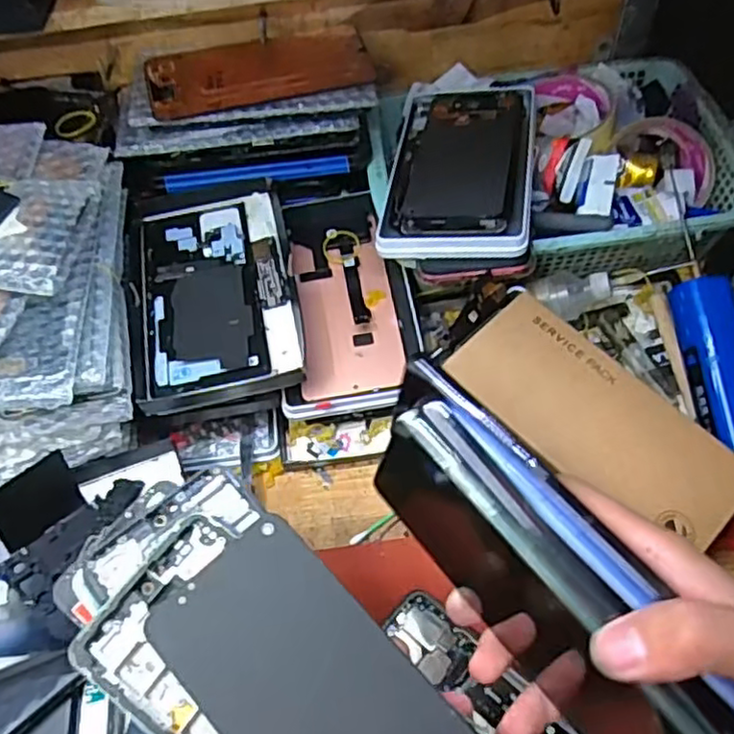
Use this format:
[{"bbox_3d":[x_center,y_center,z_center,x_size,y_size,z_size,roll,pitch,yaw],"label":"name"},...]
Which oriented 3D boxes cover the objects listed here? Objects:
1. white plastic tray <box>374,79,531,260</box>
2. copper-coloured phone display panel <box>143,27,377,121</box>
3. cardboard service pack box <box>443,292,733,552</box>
[{"bbox_3d":[0.070,-0.150,0.496,0.100,0.016,0.181,0,54,16],"label":"white plastic tray"},{"bbox_3d":[-0.078,-0.218,0.489,0.158,0.008,0.073,-13,57,-4],"label":"copper-coloured phone display panel"},{"bbox_3d":[0.133,0.029,0.393,0.084,0.016,0.170,-39,63,-19],"label":"cardboard service pack box"}]

